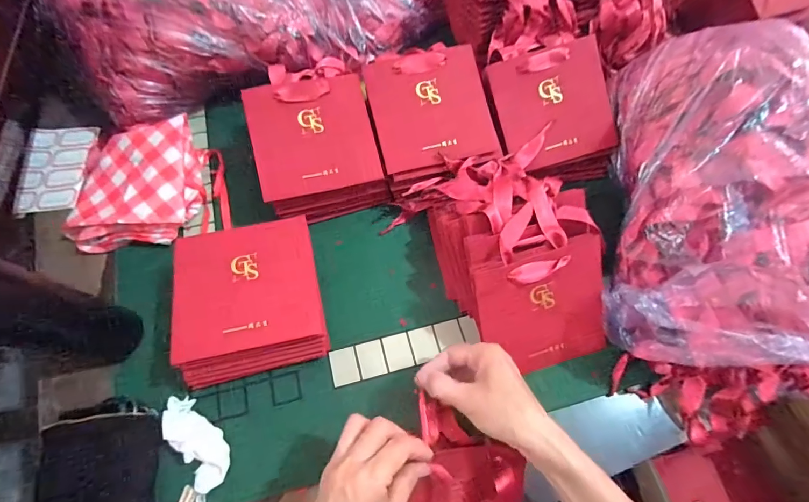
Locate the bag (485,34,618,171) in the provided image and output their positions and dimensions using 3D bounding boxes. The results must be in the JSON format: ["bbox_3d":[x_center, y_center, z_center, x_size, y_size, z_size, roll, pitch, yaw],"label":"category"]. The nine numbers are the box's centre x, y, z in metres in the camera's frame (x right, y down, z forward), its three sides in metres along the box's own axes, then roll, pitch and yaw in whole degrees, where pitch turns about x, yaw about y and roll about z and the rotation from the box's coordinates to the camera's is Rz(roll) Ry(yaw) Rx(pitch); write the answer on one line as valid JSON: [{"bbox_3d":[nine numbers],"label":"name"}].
[{"bbox_3d":[0.190,-0.184,0.507,0.144,0.010,0.138,-18,95,-1],"label":"bag"}]

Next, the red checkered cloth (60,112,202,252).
[{"bbox_3d":[-0.338,-0.085,0.504,0.151,0.061,0.152,-7,64,-6],"label":"red checkered cloth"}]

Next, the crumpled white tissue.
[{"bbox_3d":[-0.207,0.186,0.397,0.038,0.023,0.094,-31,69,-16],"label":"crumpled white tissue"}]

